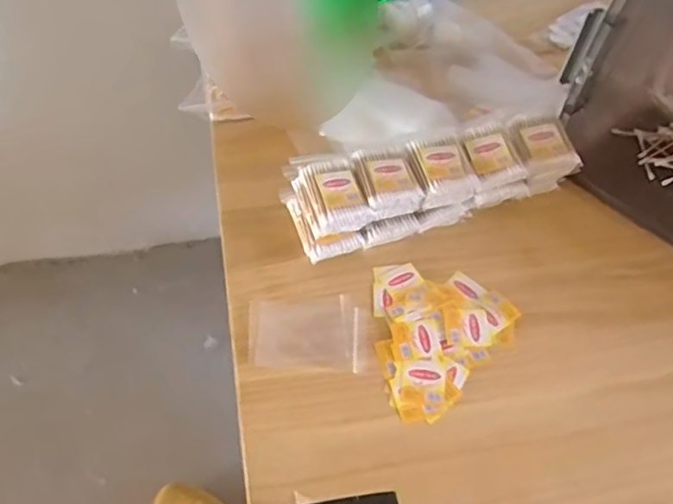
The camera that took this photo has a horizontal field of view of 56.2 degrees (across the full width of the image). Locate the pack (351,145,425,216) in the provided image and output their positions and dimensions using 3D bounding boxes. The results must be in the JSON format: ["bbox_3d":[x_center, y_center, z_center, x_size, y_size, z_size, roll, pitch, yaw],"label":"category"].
[{"bbox_3d":[0.051,-0.079,0.643,0.059,0.019,0.088,-10,55,-9],"label":"pack"}]

